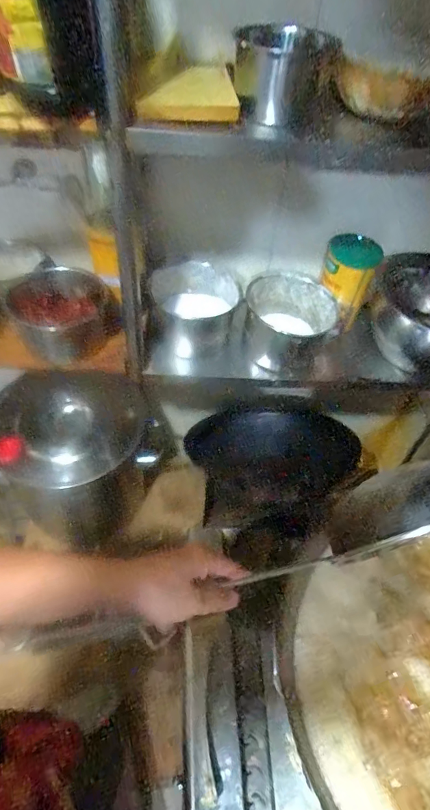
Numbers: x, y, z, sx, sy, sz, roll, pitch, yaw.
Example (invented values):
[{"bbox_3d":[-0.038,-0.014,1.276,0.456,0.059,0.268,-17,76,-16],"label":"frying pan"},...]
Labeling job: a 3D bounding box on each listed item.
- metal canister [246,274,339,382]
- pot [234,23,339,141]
[{"bbox_3d":[0.145,-0.159,0.892,0.176,0.138,0.192,3,49,-4],"label":"metal canister"},{"bbox_3d":[0.081,-0.444,0.594,0.108,0.110,0.108,3,49,-4],"label":"pot"}]

